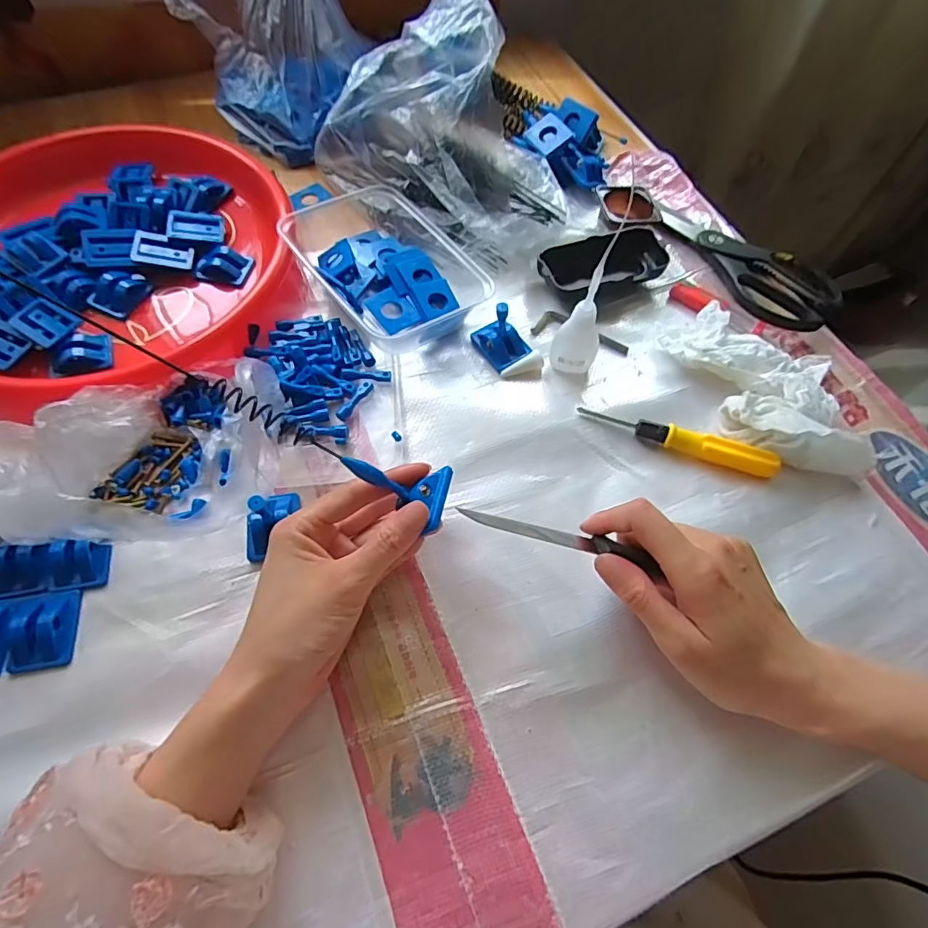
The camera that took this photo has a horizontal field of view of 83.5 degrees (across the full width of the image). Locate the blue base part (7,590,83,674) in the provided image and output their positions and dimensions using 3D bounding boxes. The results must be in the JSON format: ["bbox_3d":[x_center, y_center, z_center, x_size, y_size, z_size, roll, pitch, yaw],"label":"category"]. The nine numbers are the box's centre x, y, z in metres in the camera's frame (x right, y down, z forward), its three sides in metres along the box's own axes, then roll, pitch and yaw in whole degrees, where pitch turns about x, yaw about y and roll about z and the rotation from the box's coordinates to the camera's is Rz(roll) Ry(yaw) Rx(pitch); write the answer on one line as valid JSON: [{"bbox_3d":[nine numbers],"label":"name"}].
[{"bbox_3d":[-0.249,0.096,0.303,0.036,0.014,0.044,-6,64,-5],"label":"blue base part"}]

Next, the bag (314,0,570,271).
[{"bbox_3d":[-0.009,-0.292,0.448,0.230,0.126,0.127,35,67,14],"label":"bag"}]

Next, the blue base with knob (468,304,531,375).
[{"bbox_3d":[0.031,-0.104,0.403,0.031,0.045,0.042,-28,68,-16],"label":"blue base with knob"}]

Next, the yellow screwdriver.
[{"bbox_3d":[0.153,-0.017,0.374,0.138,0.016,0.017,17,64,6],"label":"yellow screwdriver"}]

